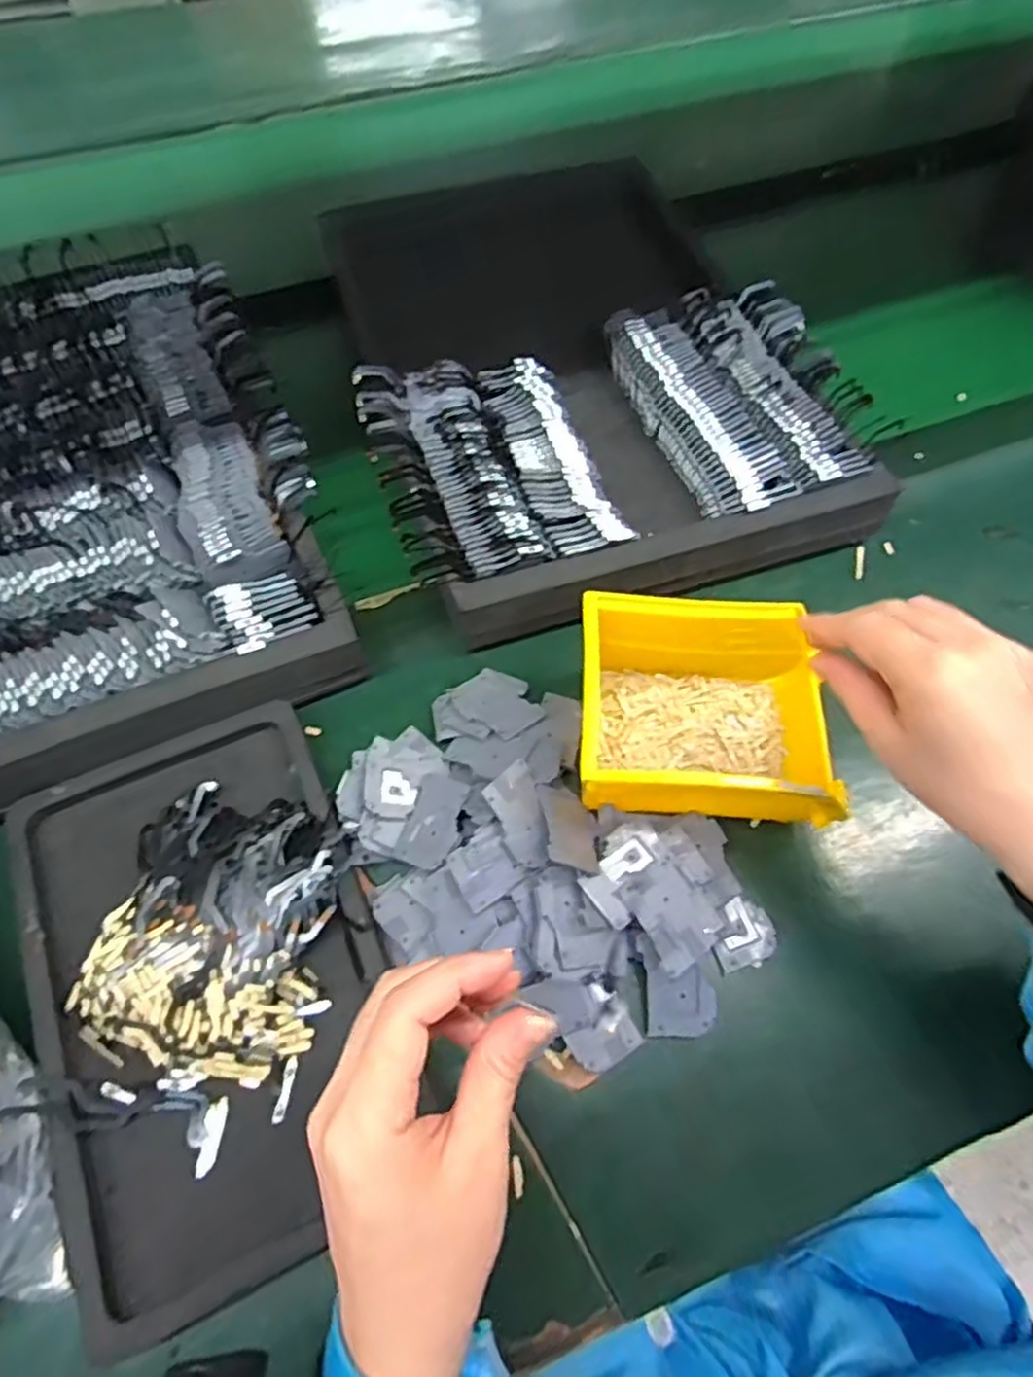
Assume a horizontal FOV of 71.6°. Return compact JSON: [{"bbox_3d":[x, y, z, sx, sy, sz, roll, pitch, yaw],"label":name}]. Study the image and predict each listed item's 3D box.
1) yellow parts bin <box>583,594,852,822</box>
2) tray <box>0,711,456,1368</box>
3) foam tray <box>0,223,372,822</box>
[{"bbox_3d":[0.101,0.013,0.389,0.133,0.072,0.107,1,61,2],"label":"yellow parts bin"},{"bbox_3d":[-0.145,0.129,0.337,0.160,0.024,0.245,-26,64,-13],"label":"tray"},{"bbox_3d":[-0.300,-0.139,0.470,0.295,0.042,0.443,-21,63,-11],"label":"foam tray"}]

